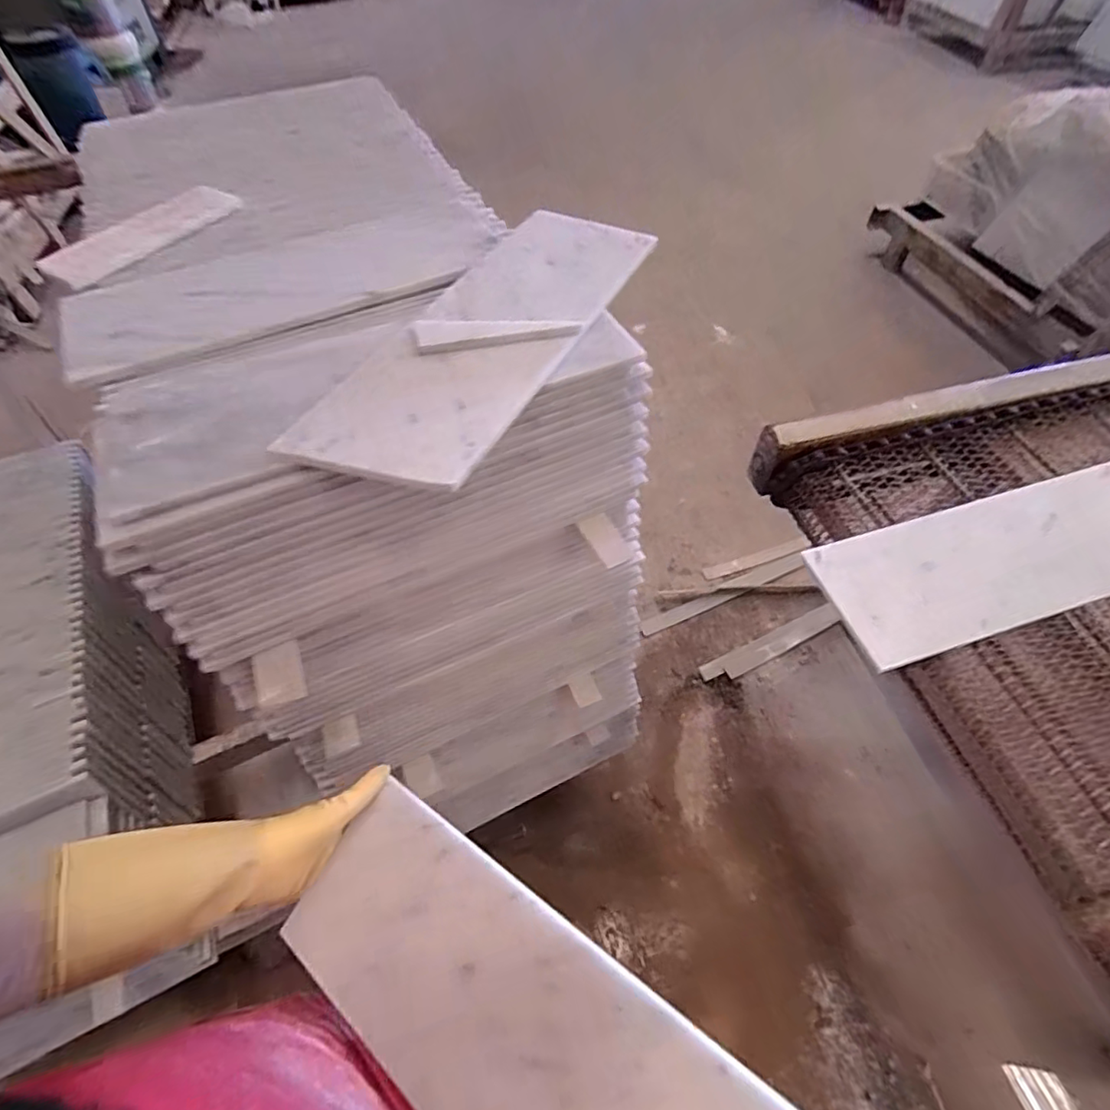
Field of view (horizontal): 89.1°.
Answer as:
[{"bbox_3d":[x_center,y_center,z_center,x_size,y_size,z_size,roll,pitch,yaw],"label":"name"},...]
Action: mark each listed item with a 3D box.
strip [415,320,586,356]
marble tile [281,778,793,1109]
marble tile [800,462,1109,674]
[{"bbox_3d":[-0.052,-0.204,0.516,0.151,0.010,0.039,-7,54,-4],"label":"strip"},{"bbox_3d":[-0.015,0.350,0.395,0.465,0.013,0.154,21,69,34],"label":"marble tile"},{"bbox_3d":[0.525,-0.001,0.646,0.456,0.016,0.152,-15,55,-10],"label":"marble tile"}]

